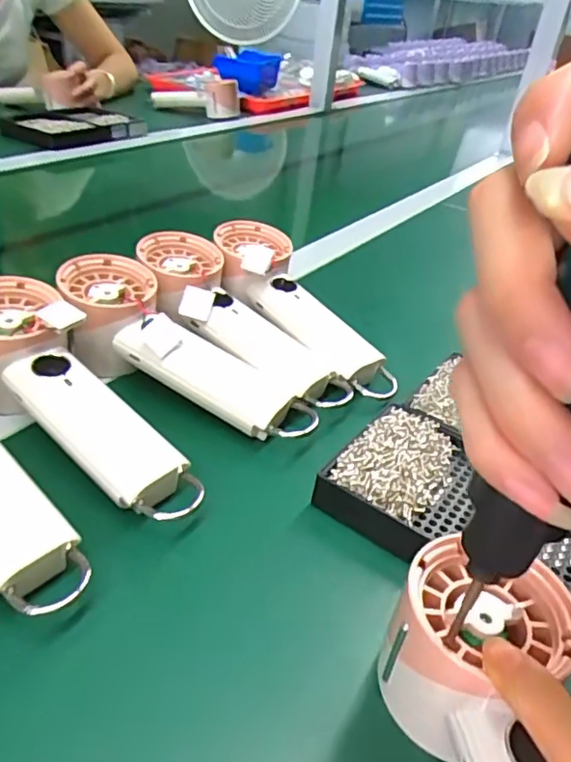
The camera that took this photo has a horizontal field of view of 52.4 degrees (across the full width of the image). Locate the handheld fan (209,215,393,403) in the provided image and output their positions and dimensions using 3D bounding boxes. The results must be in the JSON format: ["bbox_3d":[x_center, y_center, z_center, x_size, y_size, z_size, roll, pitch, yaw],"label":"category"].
[{"bbox_3d":[0.008,-0.066,0.440,0.060,0.038,0.173,-24,63,-37],"label":"handheld fan"}]

